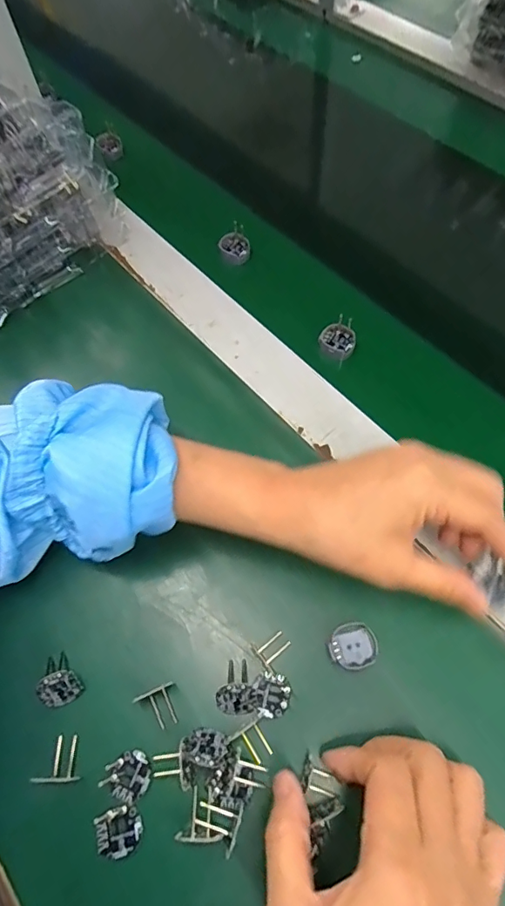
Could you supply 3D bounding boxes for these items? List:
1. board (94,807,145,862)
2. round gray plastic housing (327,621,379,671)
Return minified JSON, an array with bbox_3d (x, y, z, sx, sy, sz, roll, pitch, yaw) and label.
[{"bbox_3d":[-0.072,0.204,0.260,0.025,0.004,0.022,-14,63,-4],"label":"board"},{"bbox_3d":[0.060,0.116,0.290,0.028,0.006,0.026,-1,63,3],"label":"round gray plastic housing"}]

